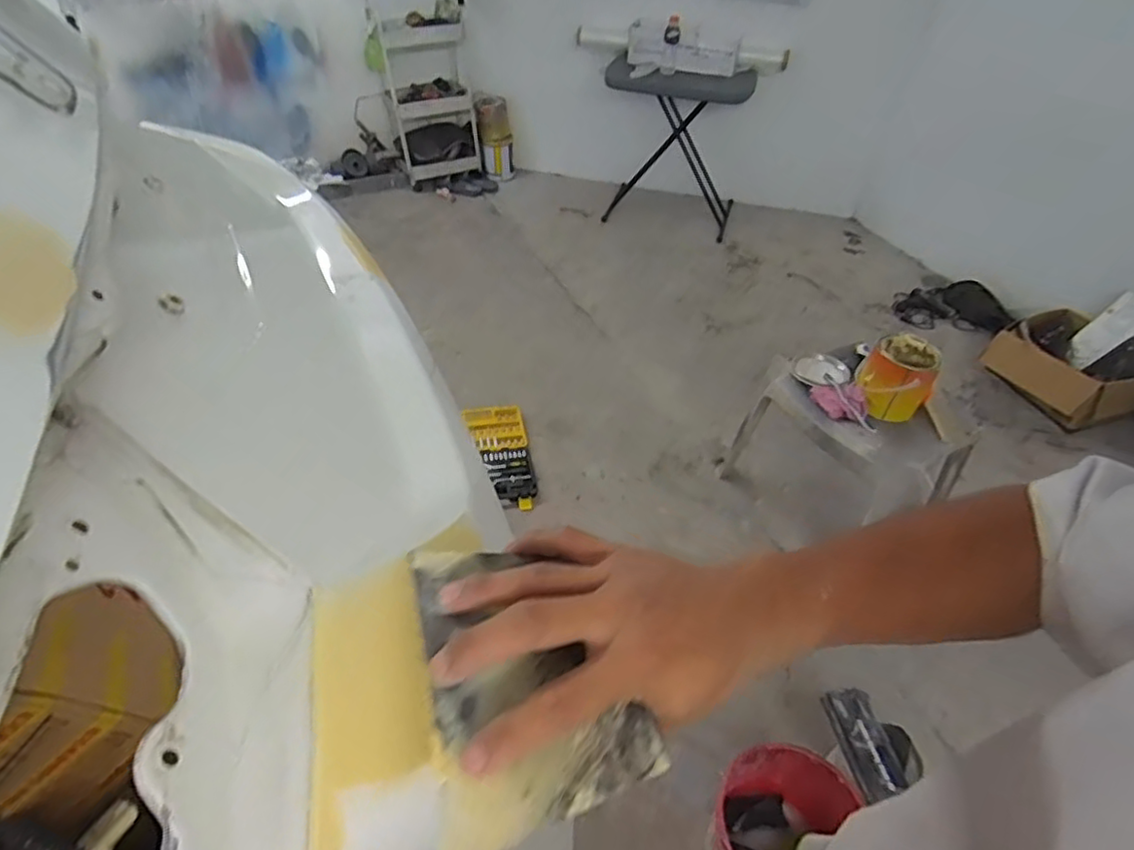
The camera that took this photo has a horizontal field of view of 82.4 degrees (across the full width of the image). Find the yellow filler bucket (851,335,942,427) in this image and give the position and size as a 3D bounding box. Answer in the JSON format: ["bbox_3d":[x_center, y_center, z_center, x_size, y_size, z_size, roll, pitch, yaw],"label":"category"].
[{"bbox_3d":[0.802,-0.115,1.577,0.160,0.140,0.172,29,49,25],"label":"yellow filler bucket"}]

